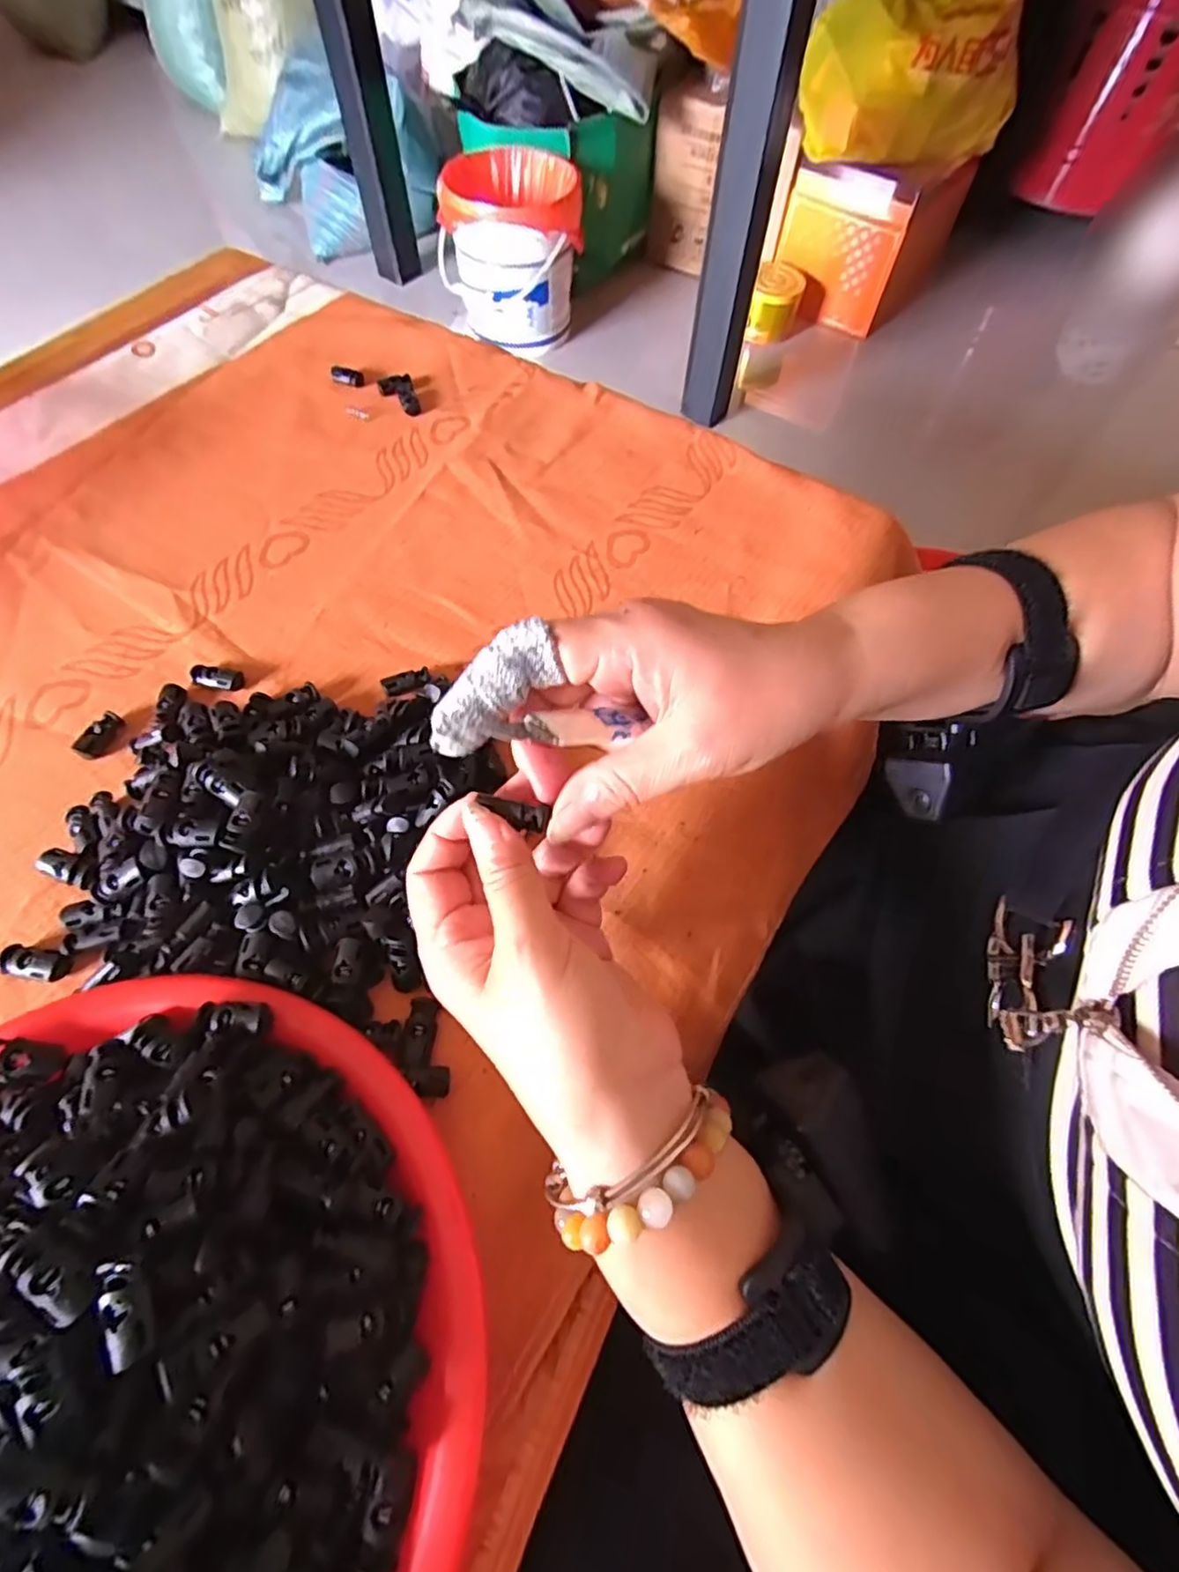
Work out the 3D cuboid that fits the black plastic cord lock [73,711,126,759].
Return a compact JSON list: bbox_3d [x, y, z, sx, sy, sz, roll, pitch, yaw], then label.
[{"bbox_3d":[-0.265,-0.028,0.341,0.010,0.009,0.028,13,63,5],"label":"black plastic cord lock"}]

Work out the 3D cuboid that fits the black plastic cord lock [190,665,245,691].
[{"bbox_3d":[-0.215,-0.063,0.362,0.031,0.006,0.015,11,63,5],"label":"black plastic cord lock"}]

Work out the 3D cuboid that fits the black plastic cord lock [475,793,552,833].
[{"bbox_3d":[-0.028,0.008,0.232,0.027,0.006,0.009,22,63,-7],"label":"black plastic cord lock"}]

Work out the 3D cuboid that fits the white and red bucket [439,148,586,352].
[{"bbox_3d":[-0.163,-1.095,1.303,0.269,0.260,0.218,-15,64,-9],"label":"white and red bucket"}]

